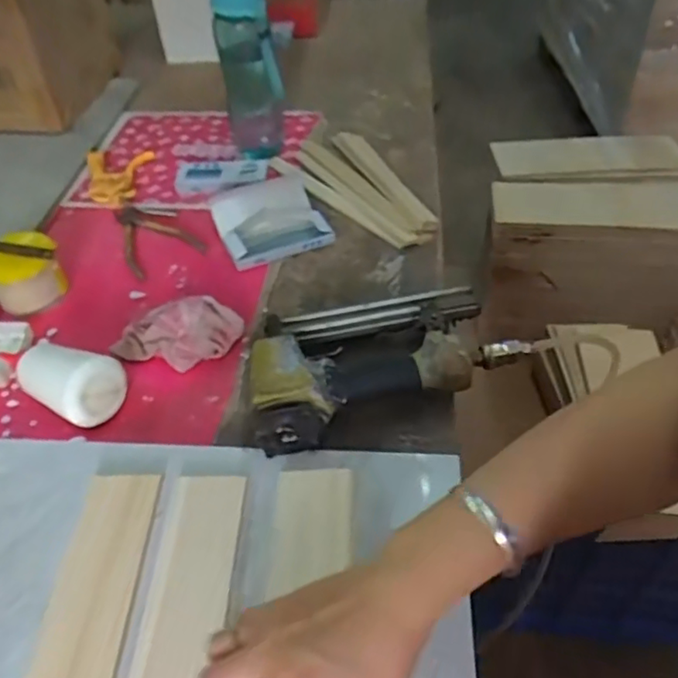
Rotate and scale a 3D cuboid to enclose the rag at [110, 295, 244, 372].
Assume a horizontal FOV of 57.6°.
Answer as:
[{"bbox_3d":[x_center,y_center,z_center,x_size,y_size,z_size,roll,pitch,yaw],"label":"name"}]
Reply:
[{"bbox_3d":[-0.165,-0.012,0.630,0.118,0.040,0.079,13,47,17],"label":"rag"}]

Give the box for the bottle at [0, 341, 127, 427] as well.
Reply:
[{"bbox_3d":[-0.278,0.029,0.591,0.153,0.057,0.066,19,49,22],"label":"bottle"}]

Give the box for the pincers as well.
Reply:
[{"bbox_3d":[-0.243,-0.133,0.779,0.093,0.011,0.153,-28,49,-23],"label":"pincers"}]

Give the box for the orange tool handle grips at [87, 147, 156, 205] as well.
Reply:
[{"bbox_3d":[-0.317,-0.239,0.878,0.088,0.020,0.159,-8,44,-4],"label":"orange tool handle grips"}]

